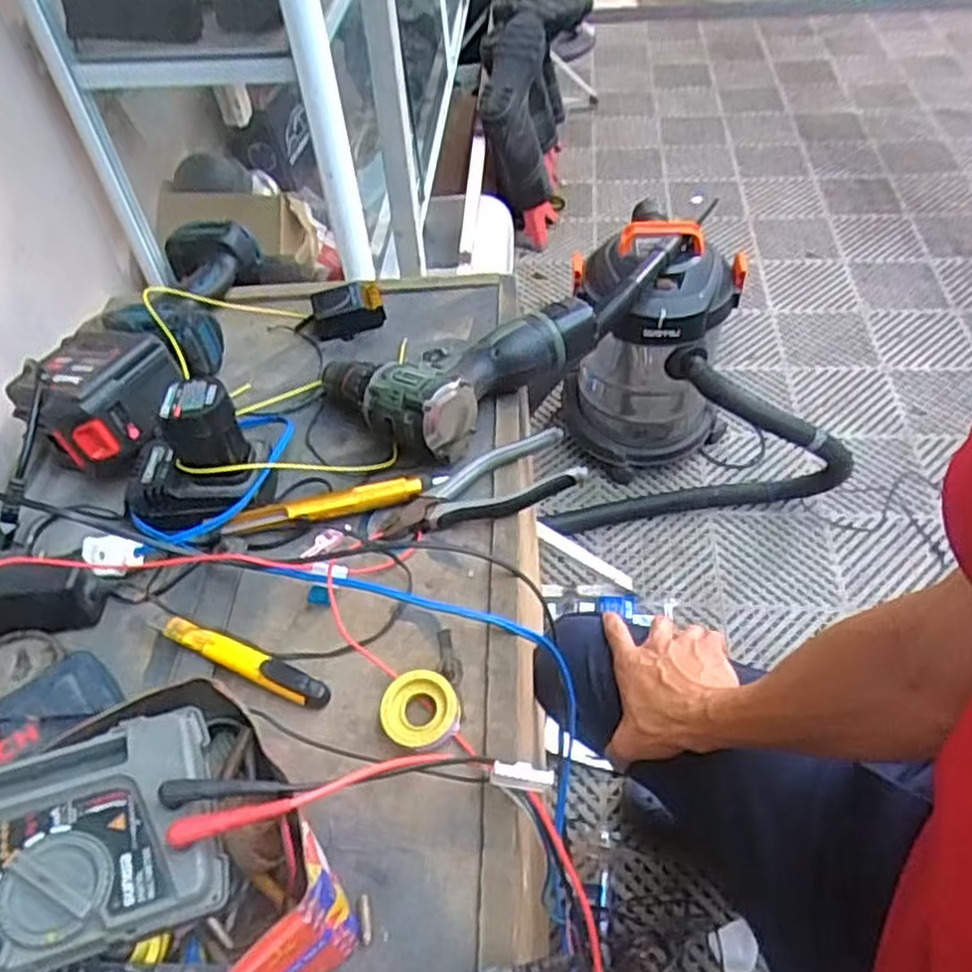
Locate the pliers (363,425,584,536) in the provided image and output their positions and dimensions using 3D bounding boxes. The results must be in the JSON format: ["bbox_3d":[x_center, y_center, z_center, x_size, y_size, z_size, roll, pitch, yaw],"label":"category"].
[{"bbox_3d":[-0.010,0.003,0.592,0.158,0.030,0.059,-13,49,-7],"label":"pliers"}]

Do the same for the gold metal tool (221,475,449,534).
[{"bbox_3d":[-0.113,0.013,0.598,0.165,0.020,0.017,-12,49,-5],"label":"gold metal tool"}]

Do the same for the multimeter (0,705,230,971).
[{"bbox_3d":[-0.213,0.167,0.358,0.165,0.035,0.100,-18,50,-11],"label":"multimeter"}]

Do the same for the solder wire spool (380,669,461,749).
[{"bbox_3d":[-0.041,0.137,0.484,0.049,0.018,0.046,-3,49,3],"label":"solder wire spool"}]

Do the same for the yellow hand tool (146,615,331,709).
[{"bbox_3d":[-0.164,0.113,0.521,0.135,0.022,0.019,19,53,20],"label":"yellow hand tool"}]

